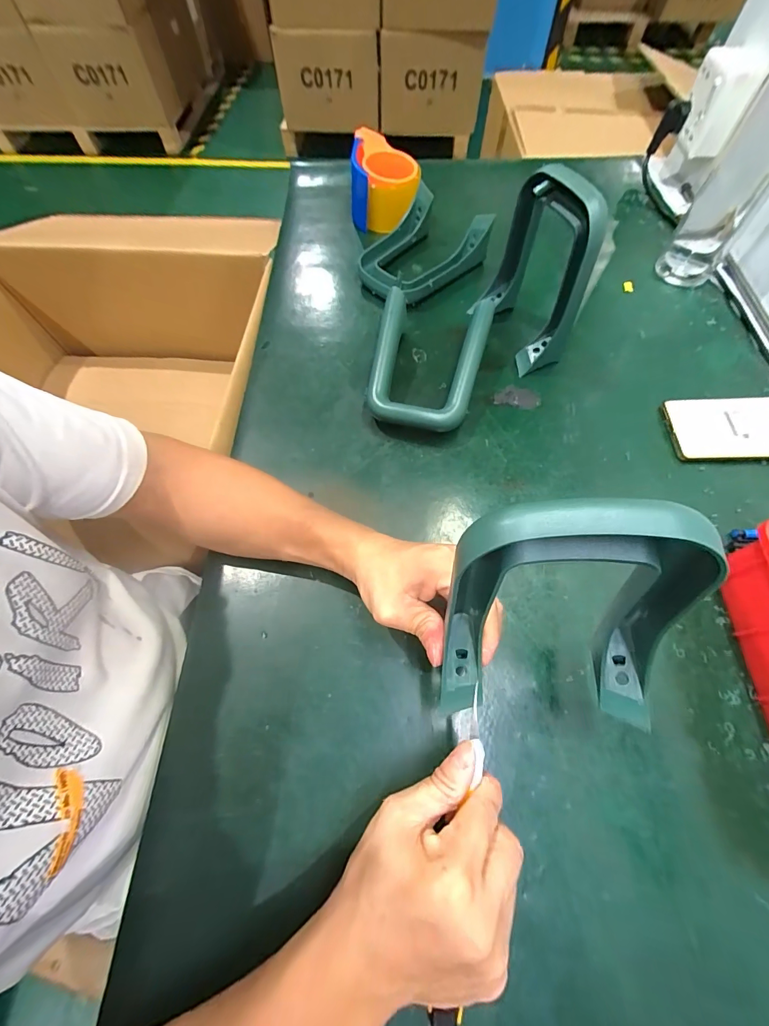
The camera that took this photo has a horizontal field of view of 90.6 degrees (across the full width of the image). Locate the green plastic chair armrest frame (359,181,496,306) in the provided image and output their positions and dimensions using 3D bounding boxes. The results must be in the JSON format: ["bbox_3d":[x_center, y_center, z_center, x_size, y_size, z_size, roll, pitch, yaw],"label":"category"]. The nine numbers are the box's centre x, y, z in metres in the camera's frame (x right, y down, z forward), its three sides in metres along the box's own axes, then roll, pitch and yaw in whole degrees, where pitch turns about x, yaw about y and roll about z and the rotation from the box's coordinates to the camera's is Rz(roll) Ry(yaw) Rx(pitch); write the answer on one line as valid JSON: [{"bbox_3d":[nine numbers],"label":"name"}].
[{"bbox_3d":[0.039,-0.360,0.523,0.161,0.061,0.134,-39,68,-15],"label":"green plastic chair armrest frame"}]

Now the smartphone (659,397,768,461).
[{"bbox_3d":[0.382,-0.089,0.392,0.163,0.010,0.073,0,68,7],"label":"smartphone"}]

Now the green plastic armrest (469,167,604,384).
[{"bbox_3d":[0.160,-0.259,0.411,0.061,0.162,0.129,-23,65,-8],"label":"green plastic armrest"}]

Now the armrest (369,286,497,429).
[{"bbox_3d":[0.043,-0.166,0.424,0.122,0.057,0.163,15,66,10],"label":"armrest"}]

